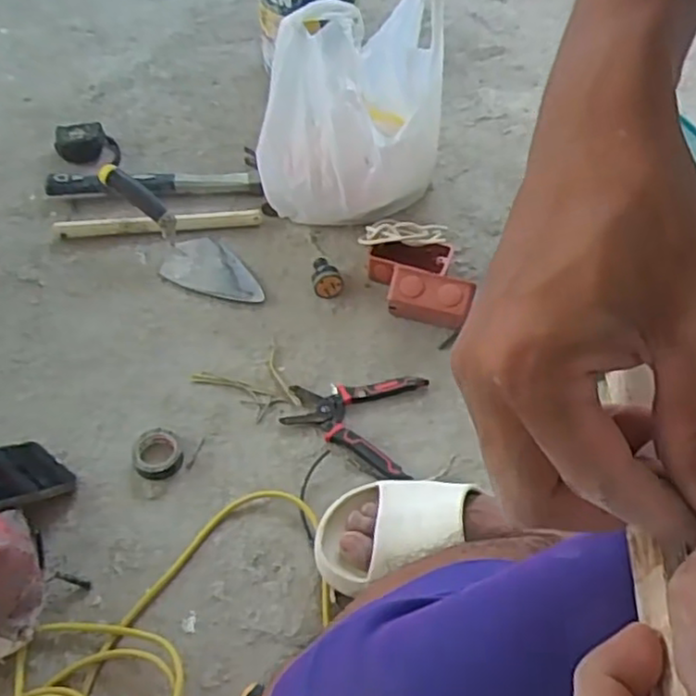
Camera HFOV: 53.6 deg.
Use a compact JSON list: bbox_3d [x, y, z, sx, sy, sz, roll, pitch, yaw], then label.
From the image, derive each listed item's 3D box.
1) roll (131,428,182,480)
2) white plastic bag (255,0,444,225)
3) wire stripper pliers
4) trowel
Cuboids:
[{"bbox_3d":[-0.206,0.112,0.742,0.049,0.022,0.059,-13,55,-12],"label":"roll"},{"bbox_3d":[0.007,-0.315,0.905,0.219,0.293,0.177,13,54,7],"label":"white plastic bag"},{"bbox_3d":[0.004,0.076,0.784,0.149,0.013,0.132,12,54,6],"label":"wire stripper pliers"},{"bbox_3d":[-0.219,-0.151,0.904,0.260,0.097,0.088,32,58,20],"label":"trowel"}]

